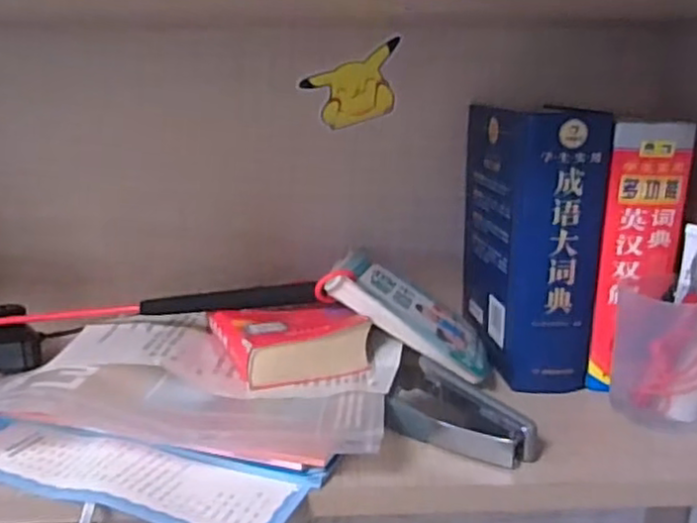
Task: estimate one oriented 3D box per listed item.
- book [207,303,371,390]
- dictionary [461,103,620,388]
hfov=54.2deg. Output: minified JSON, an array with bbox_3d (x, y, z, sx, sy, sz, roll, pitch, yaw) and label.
[{"bbox_3d":[-0.048,0.057,0.533,0.097,0.032,0.091,-9,17,-28],"label":"book"},{"bbox_3d":[0.150,-0.019,0.580,0.073,0.208,0.161,-2,15,-6],"label":"dictionary"}]

